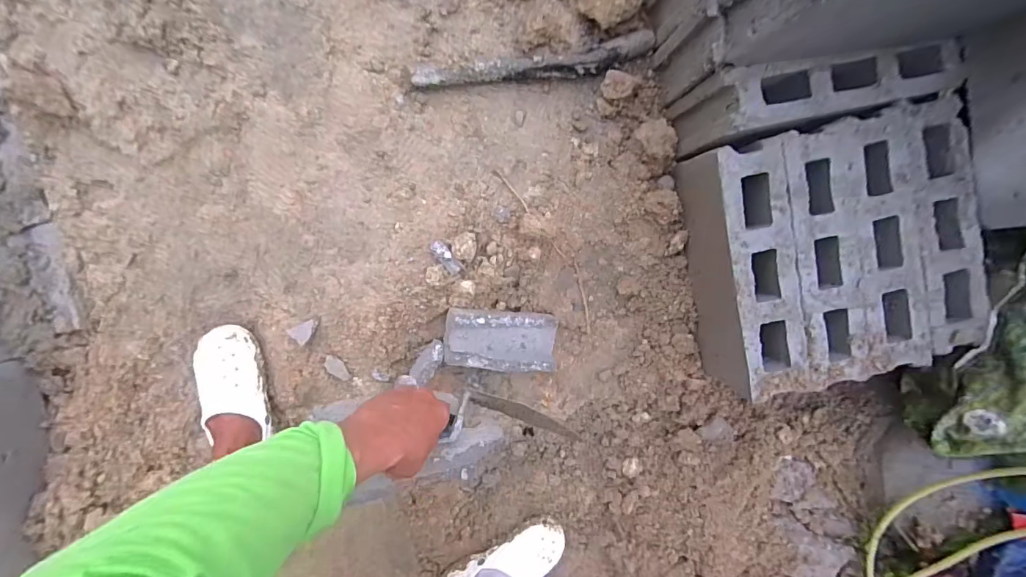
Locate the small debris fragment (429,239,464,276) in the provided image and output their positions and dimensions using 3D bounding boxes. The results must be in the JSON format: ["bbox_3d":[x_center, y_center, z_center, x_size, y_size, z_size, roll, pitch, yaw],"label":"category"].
[{"bbox_3d":[-0.116,-0.055,0.811,0.029,0.017,0.071,-42,96,0],"label":"small debris fragment"}]

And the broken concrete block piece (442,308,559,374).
[{"bbox_3d":[-0.010,0.094,0.826,0.219,0.045,0.105,7,95,-24],"label":"broken concrete block piece"}]

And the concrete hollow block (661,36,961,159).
[{"bbox_3d":[0.483,-0.317,0.758,0.374,0.170,0.093,-14,94,-7],"label":"concrete hollow block"}]

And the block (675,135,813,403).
[{"bbox_3d":[0.382,-0.035,0.803,0.097,0.201,0.389,-11,94,-7],"label":"block"}]

